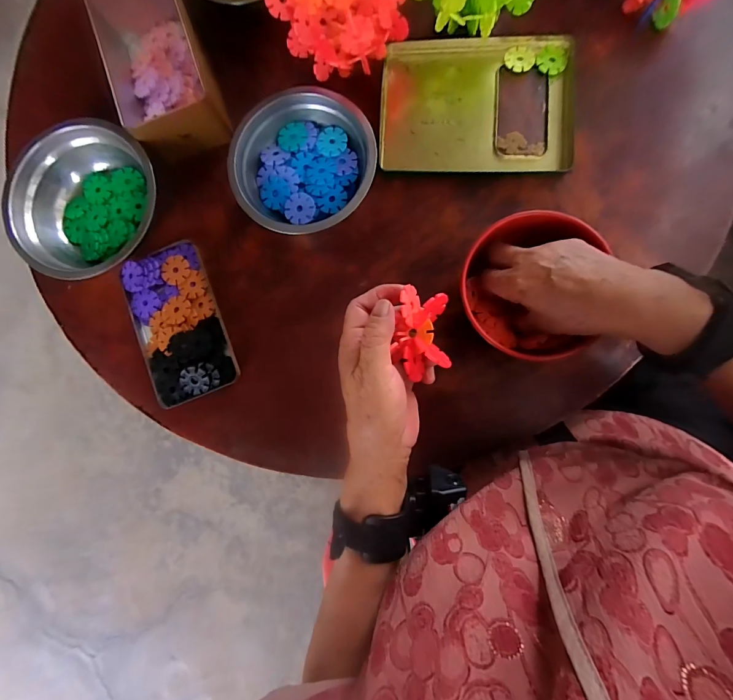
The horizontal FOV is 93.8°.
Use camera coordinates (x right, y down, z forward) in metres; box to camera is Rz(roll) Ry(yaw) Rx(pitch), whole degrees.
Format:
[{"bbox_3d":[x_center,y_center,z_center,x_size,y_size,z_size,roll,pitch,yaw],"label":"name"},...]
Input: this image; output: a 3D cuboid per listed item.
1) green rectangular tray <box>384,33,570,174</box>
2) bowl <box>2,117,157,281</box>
[{"bbox_3d":[0.117,-0.265,0.367,0.195,0.020,0.147,2,86,6],"label":"green rectangular tray"},{"bbox_3d":[-0.299,-0.158,0.372,0.160,0.047,0.160,0,86,5],"label":"bowl"}]

